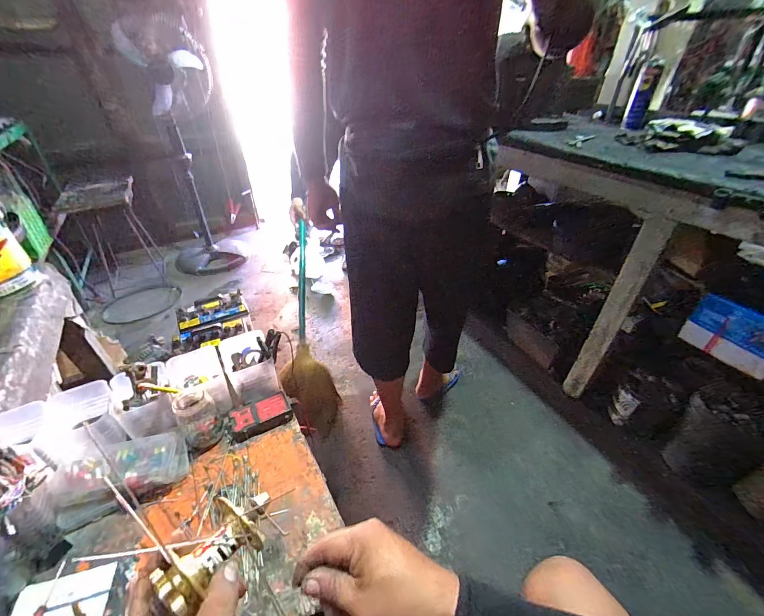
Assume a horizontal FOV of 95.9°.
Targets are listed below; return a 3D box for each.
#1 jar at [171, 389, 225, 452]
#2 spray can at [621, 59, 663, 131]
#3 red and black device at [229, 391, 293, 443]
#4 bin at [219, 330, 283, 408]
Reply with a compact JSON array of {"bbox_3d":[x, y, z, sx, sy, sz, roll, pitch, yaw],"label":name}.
[{"bbox_3d":[-0.318,0.190,0.598,0.062,0.098,0.072,-20,42,-27],"label":"jar"},{"bbox_3d":[0.926,-0.747,1.226,0.076,0.203,0.059,22,41,25],"label":"spray can"},{"bbox_3d":[-0.226,0.200,0.646,0.105,0.022,0.066,-19,41,-25],"label":"red and black device"},{"bbox_3d":[-0.270,0.121,0.703,0.091,0.083,0.141,-17,40,-23],"label":"bin"}]

